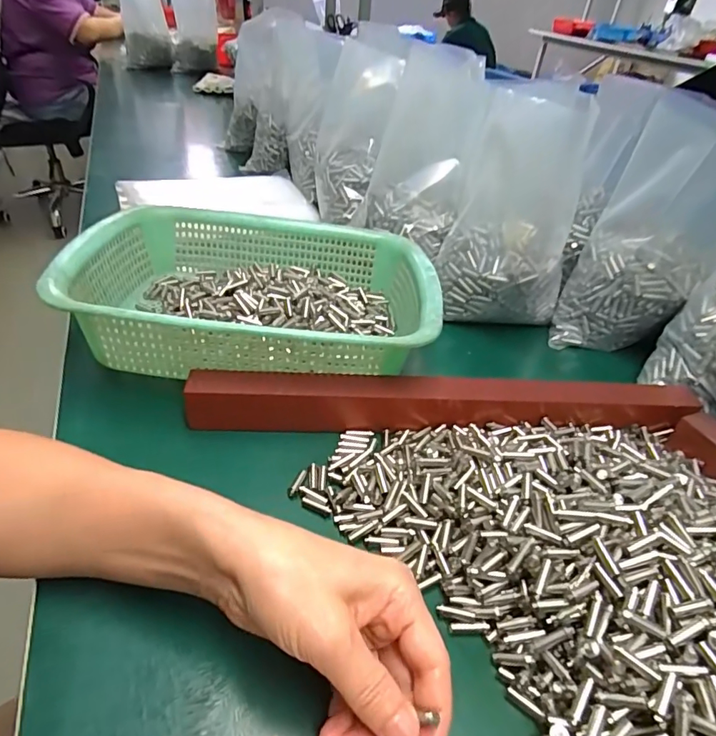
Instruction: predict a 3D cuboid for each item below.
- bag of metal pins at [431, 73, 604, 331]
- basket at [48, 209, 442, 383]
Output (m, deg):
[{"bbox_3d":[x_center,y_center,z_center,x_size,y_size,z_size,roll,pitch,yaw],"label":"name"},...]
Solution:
[{"bbox_3d":[0.160,-0.160,0.492,0.126,0.202,0.133,15,40,11],"label":"bag of metal pins"},{"bbox_3d":[-0.083,-0.073,0.437,0.287,0.074,0.222,2,40,-5],"label":"basket"}]

